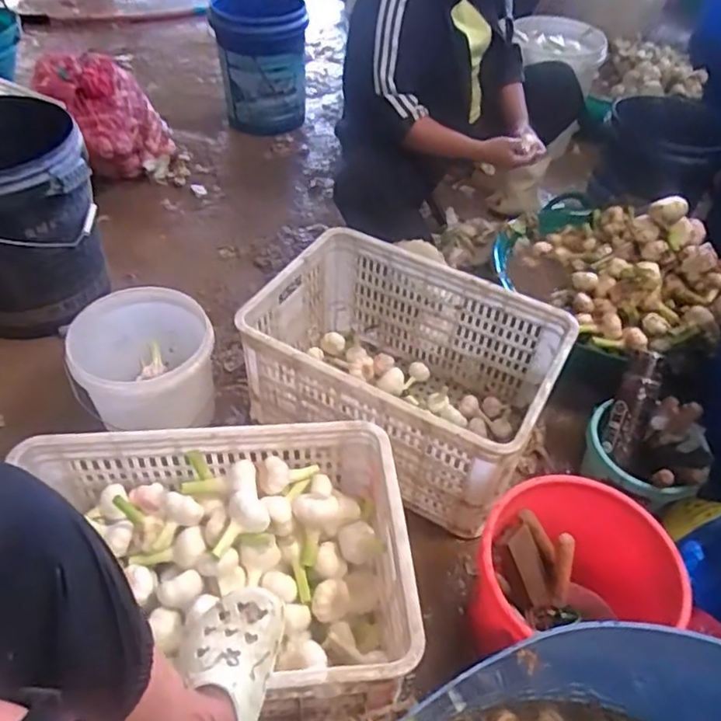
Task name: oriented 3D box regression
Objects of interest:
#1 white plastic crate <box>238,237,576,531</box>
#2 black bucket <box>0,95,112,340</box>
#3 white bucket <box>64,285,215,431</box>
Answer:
[{"bbox_3d":[0.078,0.021,1.190,0.519,0.284,0.368,25,51,18],"label":"white plastic crate"},{"bbox_3d":[-0.773,-0.314,1.380,0.352,0.397,0.352,2,48,-2],"label":"black bucket"},{"bbox_3d":[-0.418,0.010,1.212,0.251,0.206,0.273,2,48,-2],"label":"white bucket"}]

